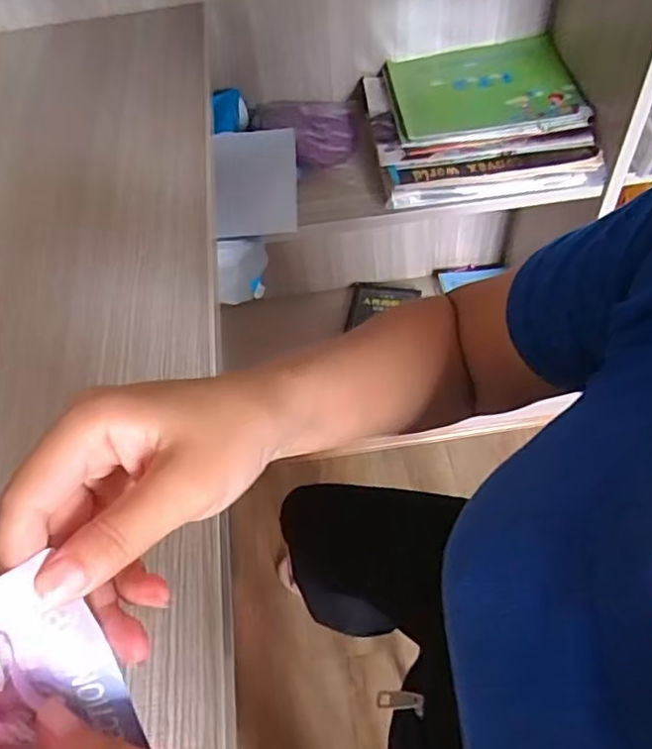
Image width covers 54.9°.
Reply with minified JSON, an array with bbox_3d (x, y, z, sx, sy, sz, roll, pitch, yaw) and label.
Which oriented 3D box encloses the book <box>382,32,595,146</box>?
[{"bbox_3d":[0.226,-0.421,0.920,0.259,0.018,0.193,-6,60,2],"label":"book"}]

